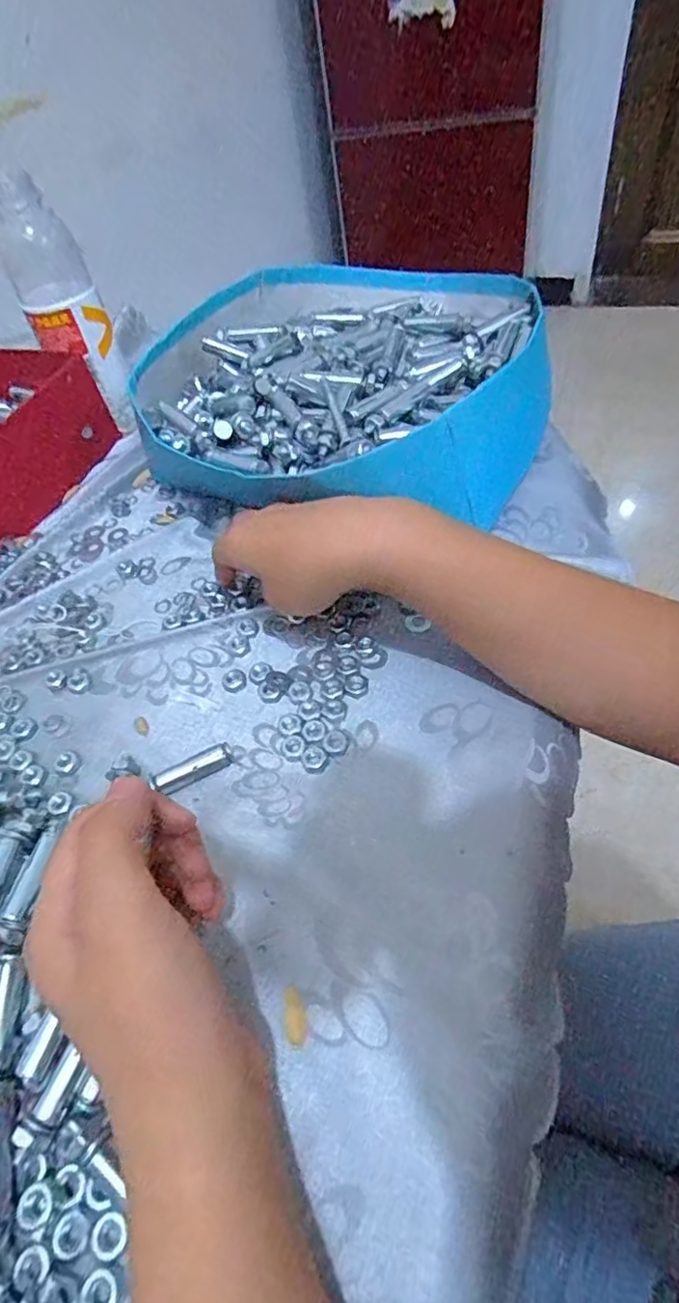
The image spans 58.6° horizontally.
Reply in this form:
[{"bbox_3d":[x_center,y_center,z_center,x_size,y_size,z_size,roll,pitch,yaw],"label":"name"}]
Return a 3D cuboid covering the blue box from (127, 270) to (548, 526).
[{"bbox_3d":[0.003,-0.189,0.473,0.296,0.105,0.305,-13,50,-1],"label":"blue box"}]

